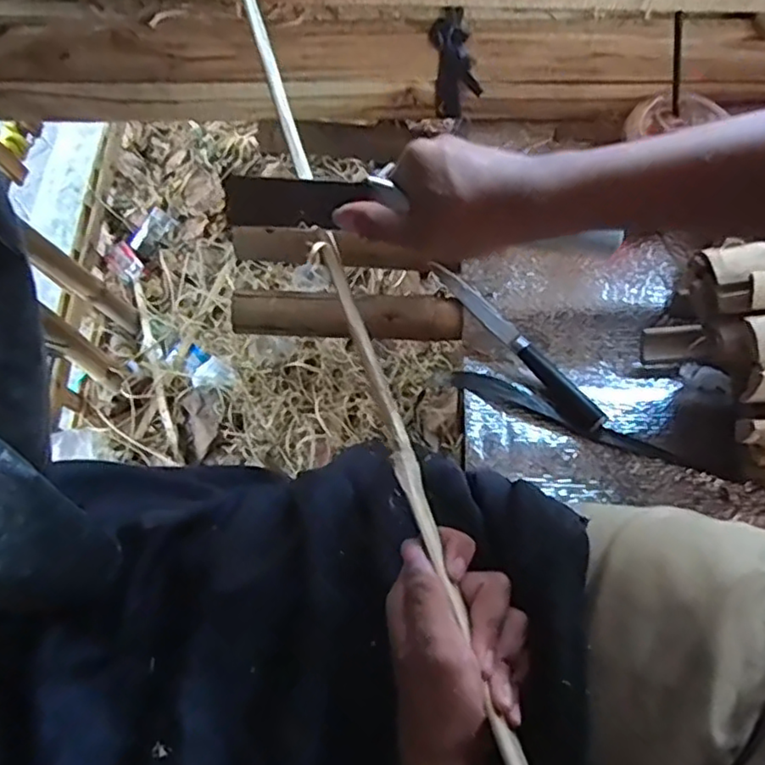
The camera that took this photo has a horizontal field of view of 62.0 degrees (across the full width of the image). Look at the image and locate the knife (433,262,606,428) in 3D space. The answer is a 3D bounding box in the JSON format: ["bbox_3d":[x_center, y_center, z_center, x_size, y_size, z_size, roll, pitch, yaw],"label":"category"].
[{"bbox_3d":[0.126,-0.039,0.606,0.023,0.017,0.217,-37,74,-14],"label":"knife"}]

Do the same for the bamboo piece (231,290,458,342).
[{"bbox_3d":[-0.036,-0.067,0.644,0.227,0.029,0.040,1,69,0],"label":"bamboo piece"}]

